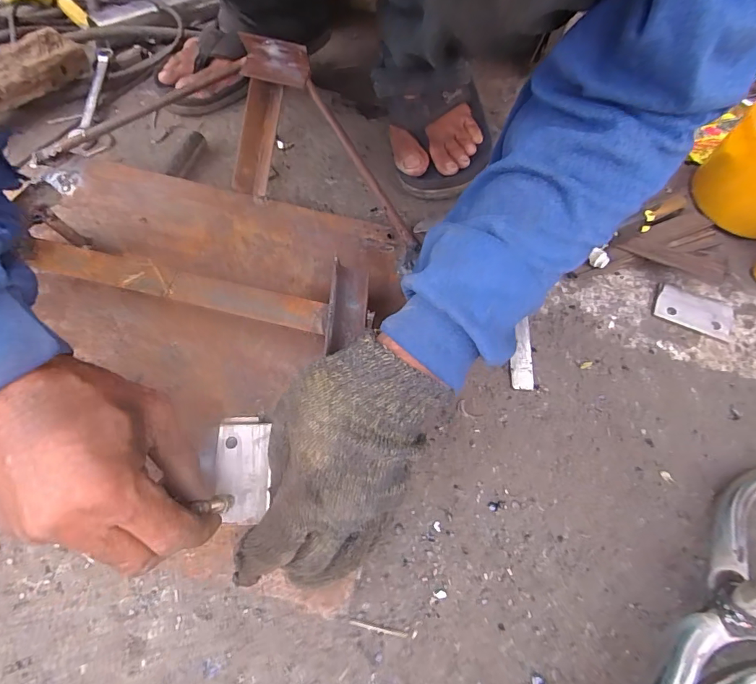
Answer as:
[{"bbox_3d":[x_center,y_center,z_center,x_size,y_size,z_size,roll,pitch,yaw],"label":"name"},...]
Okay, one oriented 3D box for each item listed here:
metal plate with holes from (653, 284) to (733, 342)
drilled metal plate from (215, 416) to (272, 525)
[{"bbox_3d":[0.297,-0.029,0.399,0.070,0.007,0.038,22,72,13],"label":"metal plate with holes"},{"bbox_3d":[-0.094,0.088,0.296,0.037,0.004,0.070,-5,67,-5],"label":"drilled metal plate"}]

